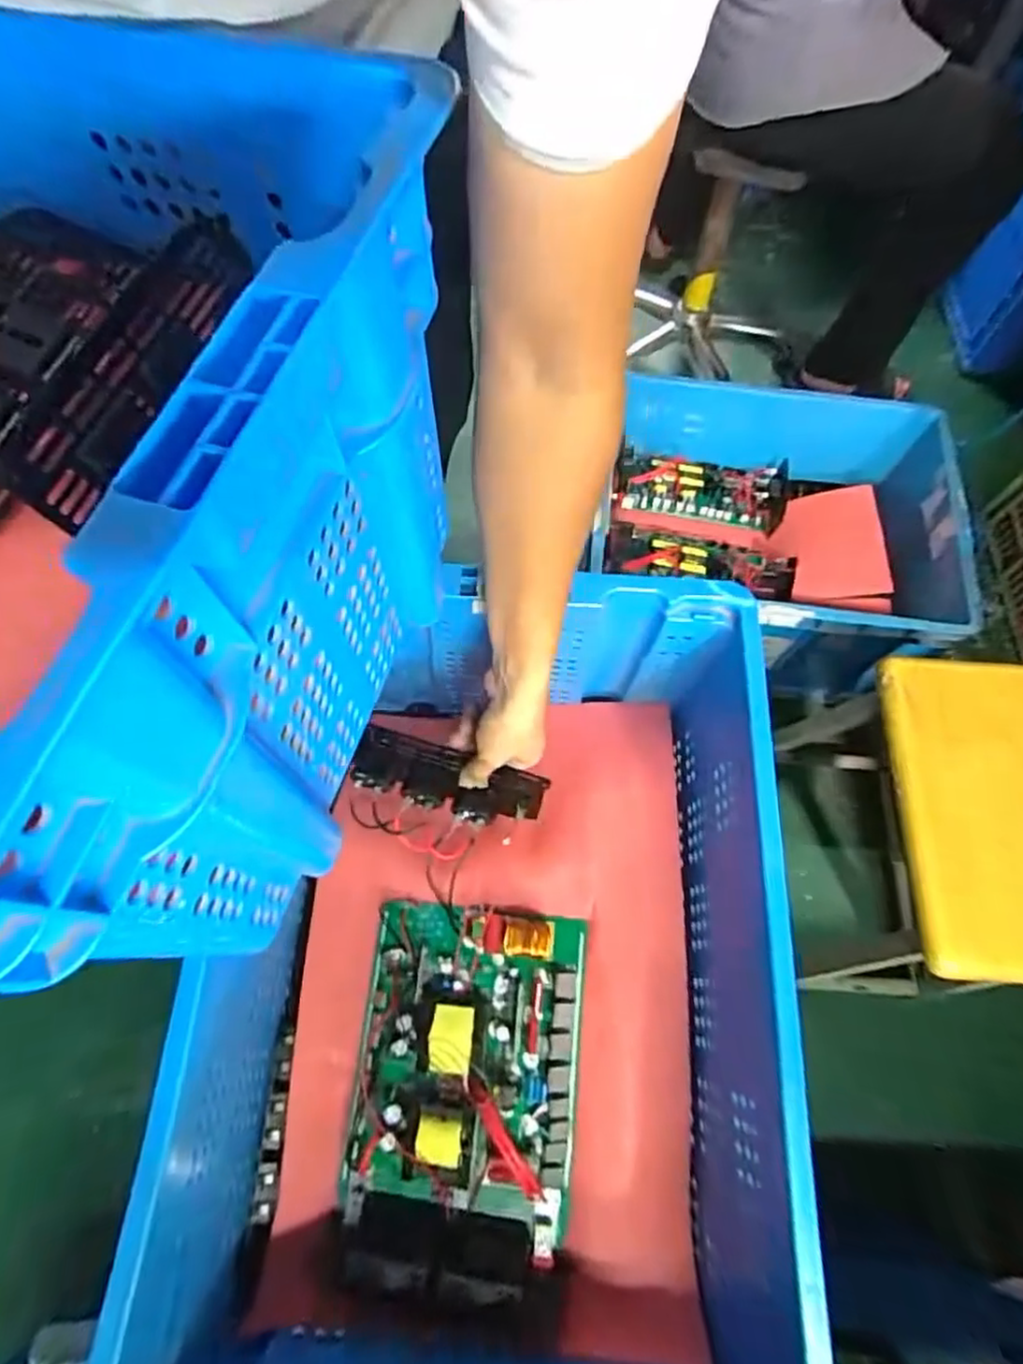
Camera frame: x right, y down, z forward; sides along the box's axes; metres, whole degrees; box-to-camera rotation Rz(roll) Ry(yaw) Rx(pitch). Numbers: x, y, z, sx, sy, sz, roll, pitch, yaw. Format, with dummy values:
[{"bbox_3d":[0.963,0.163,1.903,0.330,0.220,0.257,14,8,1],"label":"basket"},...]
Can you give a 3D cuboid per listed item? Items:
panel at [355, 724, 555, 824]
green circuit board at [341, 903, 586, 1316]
[{"bbox_3d":[-0.058,0.090,0.605,0.172,0.044,0.056,16,67,5],"label":"panel"},{"bbox_3d":[-0.039,0.323,0.548,0.186,0.065,0.261,6,66,2],"label":"green circuit board"}]

